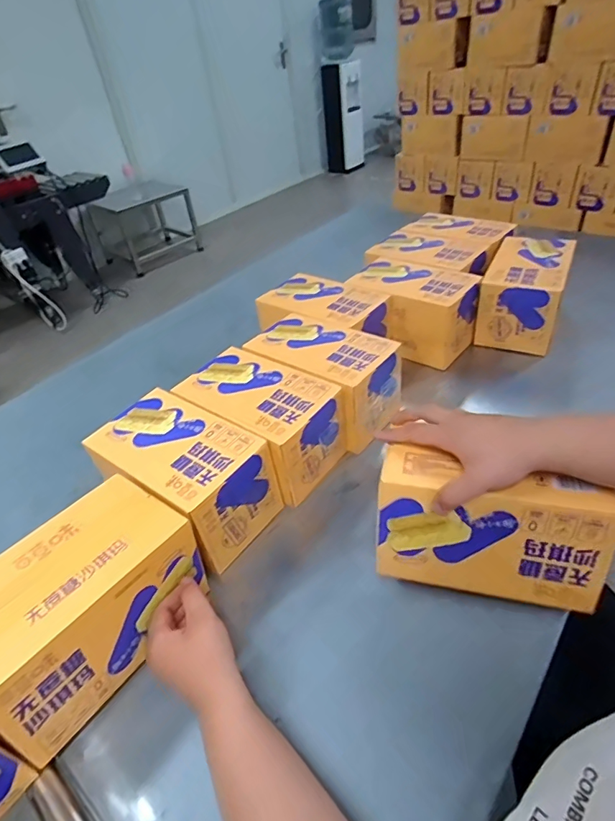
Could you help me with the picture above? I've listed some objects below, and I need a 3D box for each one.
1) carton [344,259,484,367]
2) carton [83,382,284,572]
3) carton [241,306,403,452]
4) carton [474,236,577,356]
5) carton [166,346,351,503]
[{"bbox_3d":[0.209,-0.201,0.912,0.234,0.129,0.135,24,50,32],"label":"carton"},{"bbox_3d":[-0.168,0.087,0.630,0.220,0.120,0.137,22,49,31],"label":"carton"},{"bbox_3d":[0.032,-0.065,0.762,0.230,0.110,0.146,27,51,34],"label":"carton"},{"bbox_3d":[0.429,-0.236,0.907,0.132,0.133,0.210,15,46,25],"label":"carton"},{"bbox_3d":[-0.070,0.014,0.697,0.221,0.120,0.134,23,49,31],"label":"carton"}]

